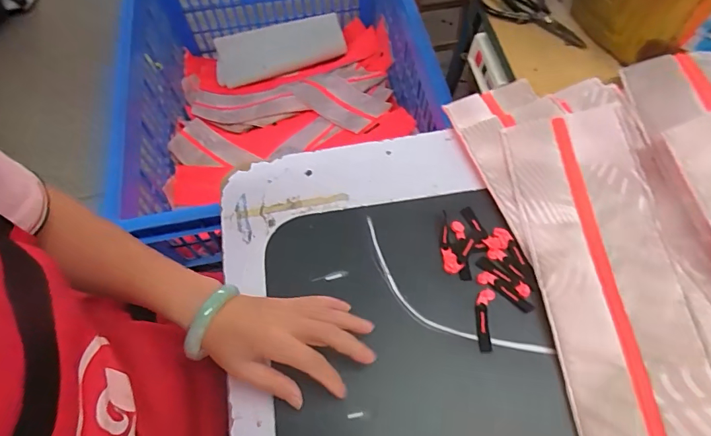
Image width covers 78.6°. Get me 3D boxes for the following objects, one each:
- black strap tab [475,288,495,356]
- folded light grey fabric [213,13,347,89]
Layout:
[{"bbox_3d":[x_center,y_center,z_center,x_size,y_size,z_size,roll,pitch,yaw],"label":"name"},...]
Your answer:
[{"bbox_3d":[0.135,0.107,0.456,0.019,0.006,0.066,9,63,7],"label":"black strap tab"},{"bbox_3d":[-0.233,-0.501,1.304,0.398,0.136,0.026,-10,26,9],"label":"folded light grey fabric"}]

